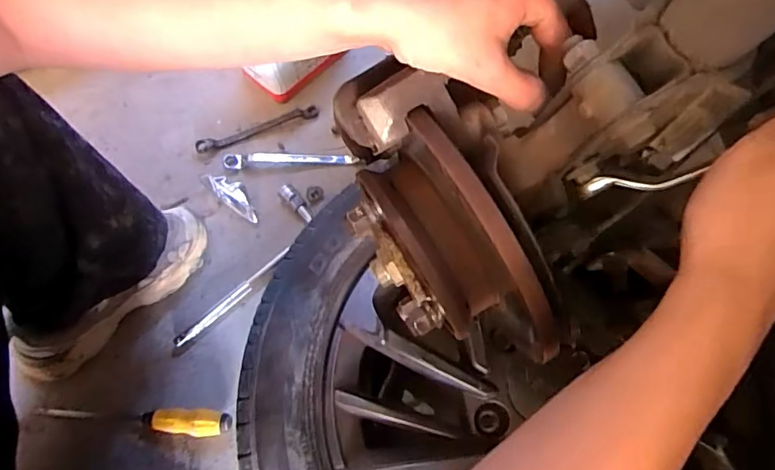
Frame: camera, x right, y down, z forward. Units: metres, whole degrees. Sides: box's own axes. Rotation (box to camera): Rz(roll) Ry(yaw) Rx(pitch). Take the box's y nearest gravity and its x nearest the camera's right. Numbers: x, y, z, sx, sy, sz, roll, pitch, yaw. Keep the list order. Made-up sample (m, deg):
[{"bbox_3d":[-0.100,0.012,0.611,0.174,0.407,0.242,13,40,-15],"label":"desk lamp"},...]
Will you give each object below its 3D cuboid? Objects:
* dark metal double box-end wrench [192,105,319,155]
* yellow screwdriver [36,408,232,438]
[{"bbox_3d":[-0.204,-0.166,0.812,0.197,0.009,0.024,-19,67,-6],"label":"dark metal double box-end wrench"},{"bbox_3d":[-0.317,0.224,0.638,0.251,0.035,0.030,4,67,3],"label":"yellow screwdriver"}]

